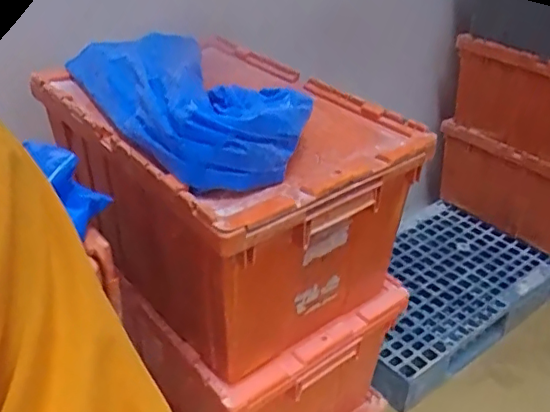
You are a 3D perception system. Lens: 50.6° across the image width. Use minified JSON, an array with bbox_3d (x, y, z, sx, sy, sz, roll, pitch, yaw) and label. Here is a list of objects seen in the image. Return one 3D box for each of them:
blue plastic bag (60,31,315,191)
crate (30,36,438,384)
[{"bbox_3d":[-0.152,-0.174,0.891,0.198,0.090,0.497,-19,38,-28],"label":"blue plastic bag"},{"bbox_3d":[-0.084,-0.064,0.991,0.394,0.369,0.562,-24,40,-34],"label":"crate"}]

